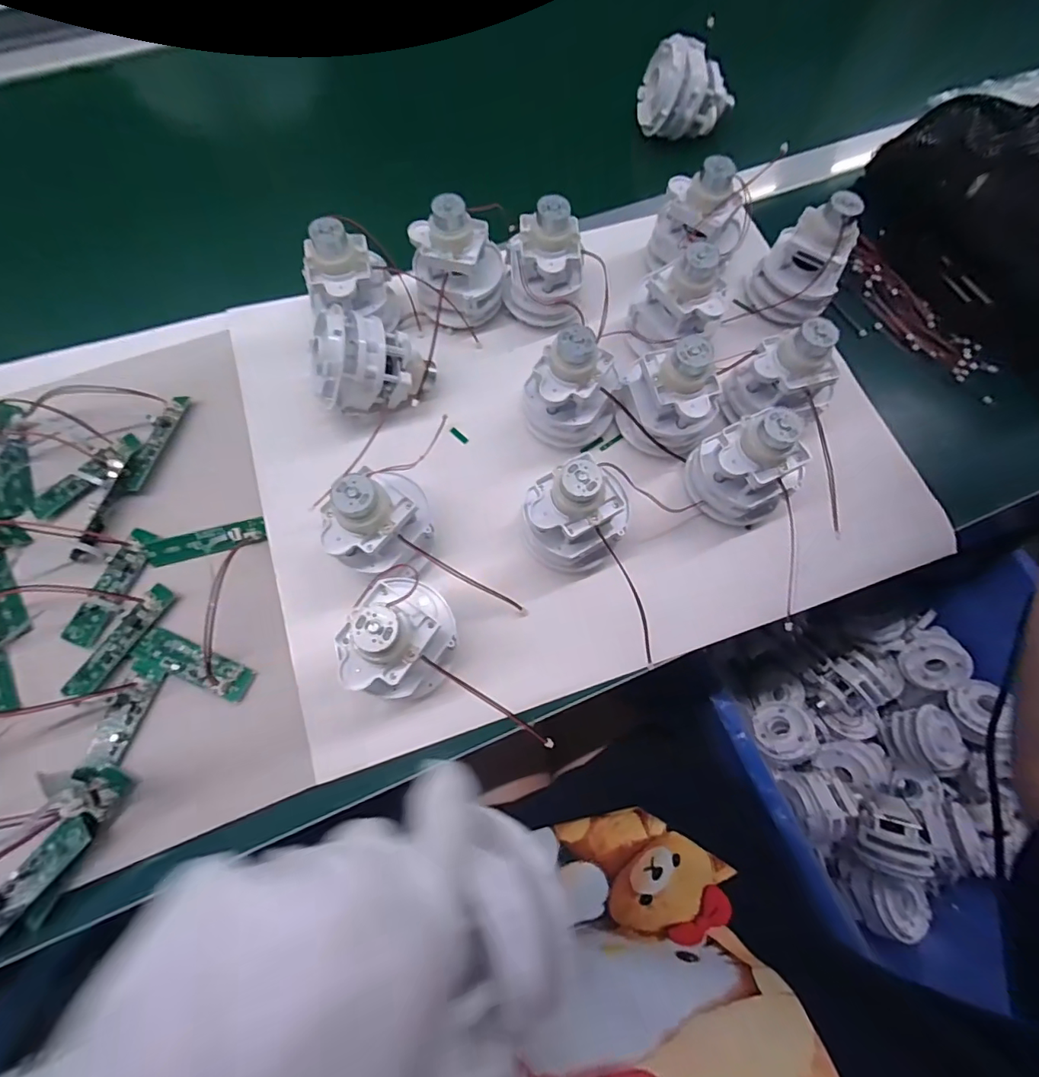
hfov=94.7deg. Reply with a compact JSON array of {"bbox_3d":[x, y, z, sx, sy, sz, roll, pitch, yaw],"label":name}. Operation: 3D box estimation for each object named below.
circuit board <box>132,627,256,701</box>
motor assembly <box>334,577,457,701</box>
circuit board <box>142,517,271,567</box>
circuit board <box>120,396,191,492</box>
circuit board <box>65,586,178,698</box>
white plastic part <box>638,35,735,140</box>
[{"bbox_3d":[-0.211,0.080,0.308,0.077,0.013,0.021,21,72,9],"label":"circuit board"},{"bbox_3d":[-0.067,0.059,0.278,0.051,0.085,0.064,14,69,5],"label":"motor assembly"},{"bbox_3d":[-0.218,0.002,0.333,0.079,0.011,0.022,-14,70,-4],"label":"circuit board"},{"bbox_3d":[-0.268,-0.072,0.352,0.013,0.006,0.080,12,71,5],"label":"circuit board"},{"bbox_3d":[-0.259,0.065,0.309,0.019,0.004,0.079,29,73,11],"label":"circuit board"},{"bbox_3d":[0.161,-0.428,0.457,0.084,0.058,0.052,5,70,3],"label":"white plastic part"}]

